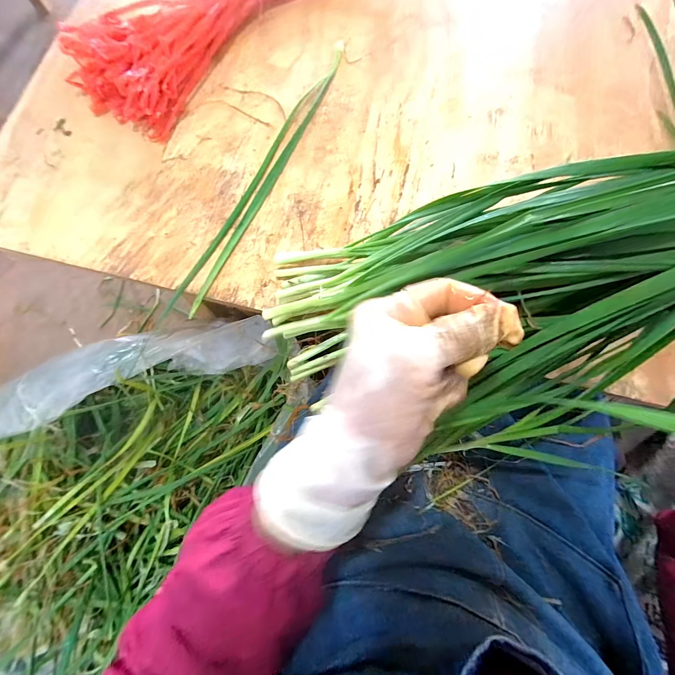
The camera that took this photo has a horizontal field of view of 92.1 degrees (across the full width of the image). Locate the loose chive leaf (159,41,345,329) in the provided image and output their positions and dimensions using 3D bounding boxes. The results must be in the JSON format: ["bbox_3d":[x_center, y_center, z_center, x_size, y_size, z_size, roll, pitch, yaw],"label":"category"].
[{"bbox_3d":[-0.068,-0.157,0.314,0.029,0.010,0.331,26,77,6],"label":"loose chive leaf"}]

